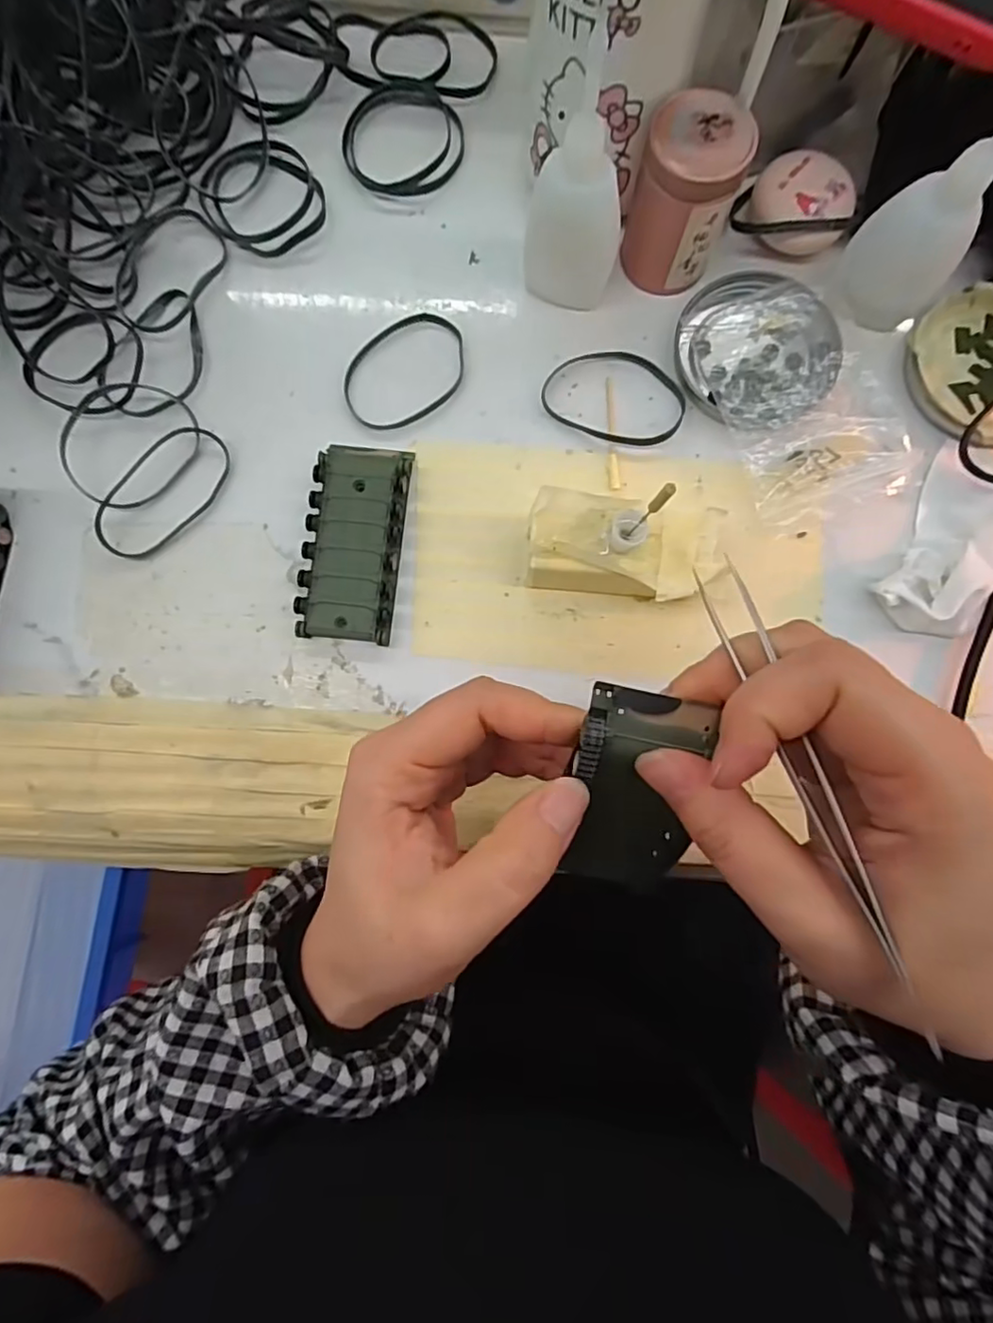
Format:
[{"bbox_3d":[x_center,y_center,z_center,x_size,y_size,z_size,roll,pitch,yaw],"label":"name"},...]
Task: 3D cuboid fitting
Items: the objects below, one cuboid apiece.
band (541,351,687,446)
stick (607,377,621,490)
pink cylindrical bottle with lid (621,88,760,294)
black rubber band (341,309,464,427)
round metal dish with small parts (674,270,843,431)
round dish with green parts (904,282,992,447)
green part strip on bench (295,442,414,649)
[{"bbox_3d":[0.060,-0.133,0.301,0.069,0.004,0.048,24,85,3],"label":"band"},{"bbox_3d":[0.058,-0.114,0.298,0.005,0.004,0.060,0,84,1],"label":"stick"},{"bbox_3d":[0.087,-0.215,0.279,0.042,0.061,0.046,0,84,1],"label":"pink cylindrical bottle with lid"},{"bbox_3d":[-0.047,-0.147,0.304,0.068,0.004,0.050,-39,85,-3],"label":"black rubber band"},{"bbox_3d":[0.129,-0.154,0.295,0.077,0.011,0.078,0,84,1],"label":"round metal dish with small parts"},{"bbox_3d":[0.240,-0.143,0.294,0.075,0.017,0.077,0,84,1],"label":"round dish with green parts"},{"bbox_3d":[-0.067,-0.058,0.286,0.043,0.015,0.095,5,84,1],"label":"green part strip on bench"}]

